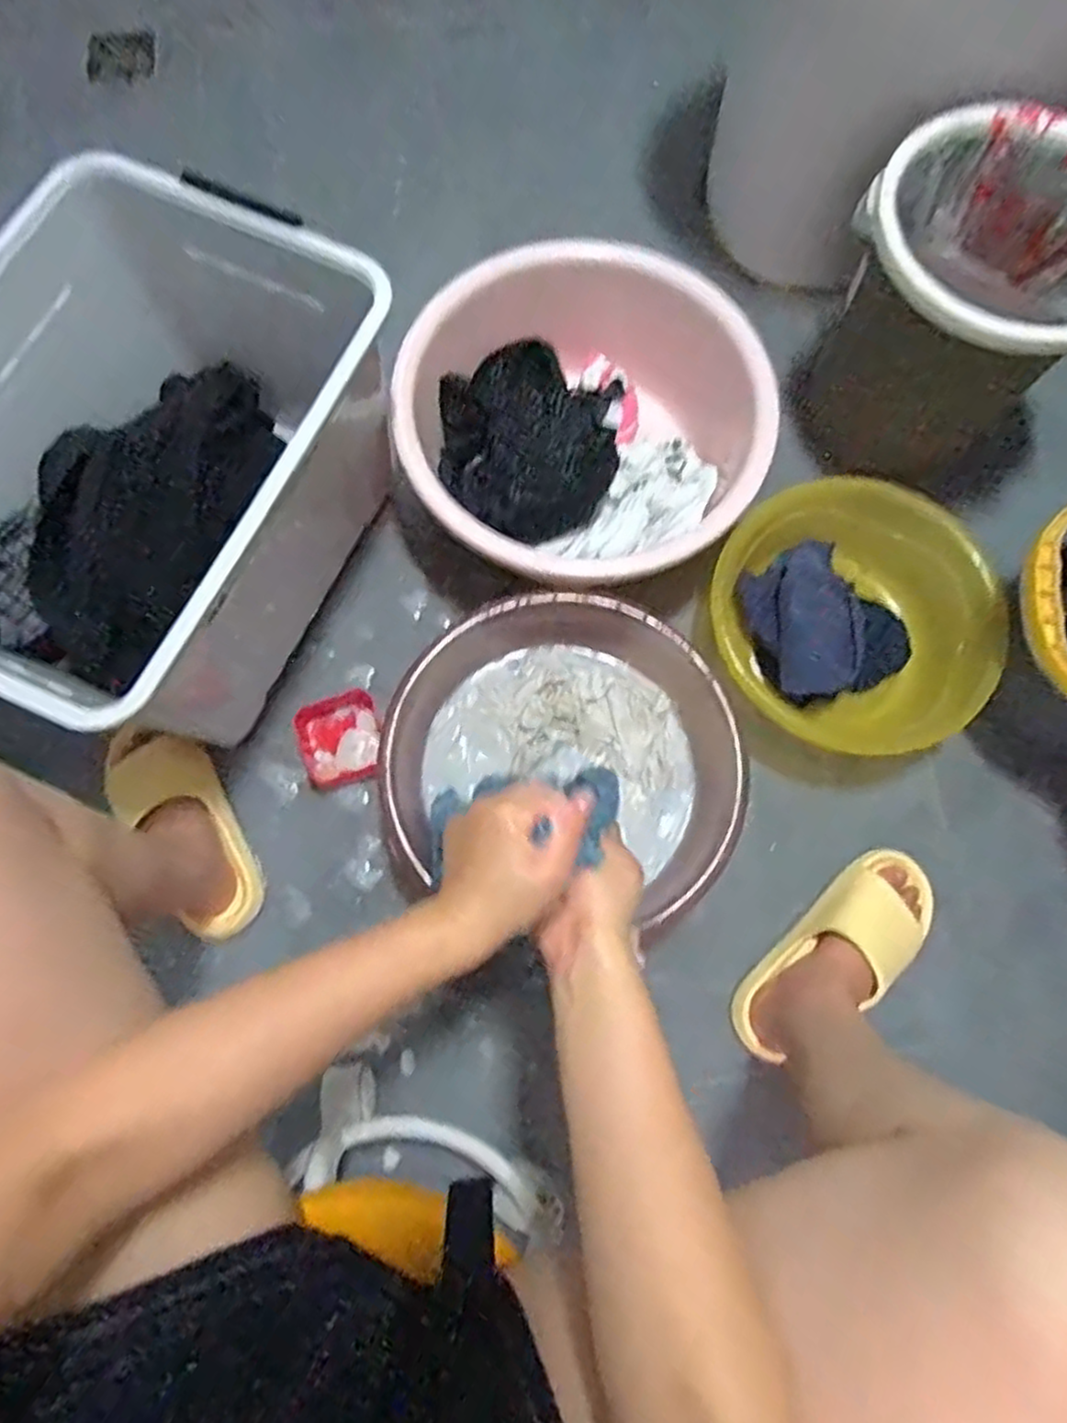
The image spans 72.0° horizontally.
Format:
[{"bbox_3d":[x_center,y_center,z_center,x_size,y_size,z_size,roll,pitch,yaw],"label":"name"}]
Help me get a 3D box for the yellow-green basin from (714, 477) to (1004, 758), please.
[{"bbox_3d":[0.348,-0.103,0.799,0.293,0.090,0.274,0,76,-2],"label":"yellow-green basin"}]

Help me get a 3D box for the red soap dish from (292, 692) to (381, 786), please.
[{"bbox_3d":[-0.215,0.029,0.814,0.087,0.022,0.093,-18,77,-6],"label":"red soap dish"}]

